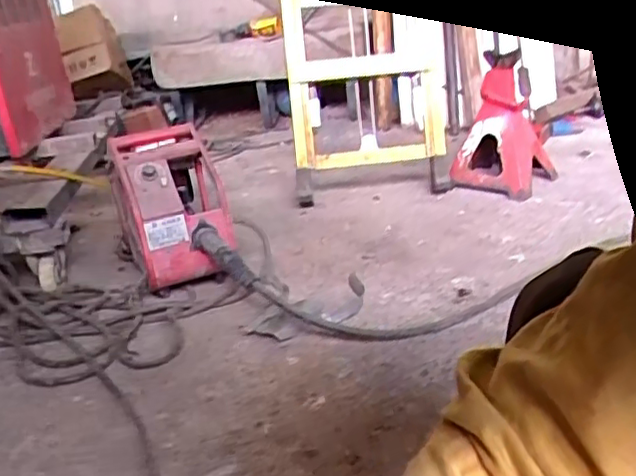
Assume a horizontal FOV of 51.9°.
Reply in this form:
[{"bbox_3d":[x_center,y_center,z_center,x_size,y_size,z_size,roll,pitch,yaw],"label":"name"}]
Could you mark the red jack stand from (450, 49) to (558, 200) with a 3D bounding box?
[{"bbox_3d":[0.500,-0.315,1.740,0.205,0.341,0.202,11,27,39],"label":"red jack stand"}]

